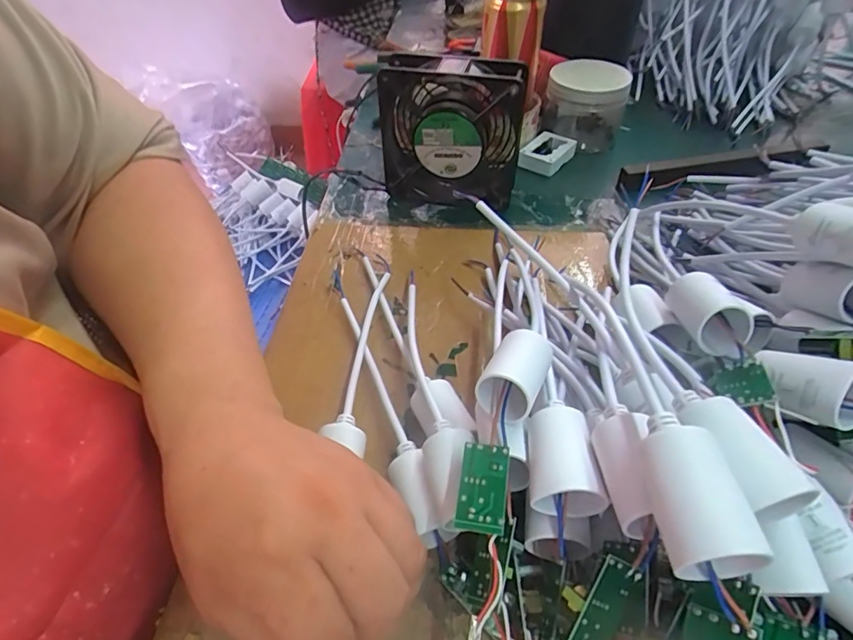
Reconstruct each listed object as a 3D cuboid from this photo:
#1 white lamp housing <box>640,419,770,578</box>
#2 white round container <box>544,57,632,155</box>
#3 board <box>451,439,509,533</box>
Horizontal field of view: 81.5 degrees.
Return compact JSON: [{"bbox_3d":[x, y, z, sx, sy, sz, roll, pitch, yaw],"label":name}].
[{"bbox_3d":[0.090,0.060,0.167,0.026,0.025,0.044,-2,47,1],"label":"white lamp housing"},{"bbox_3d":[0.172,-0.234,0.542,0.084,0.074,0.077,13,49,15],"label":"white round container"},{"bbox_3d":[0.025,0.073,0.217,0.020,0.004,0.037,4,56,12],"label":"board"}]

